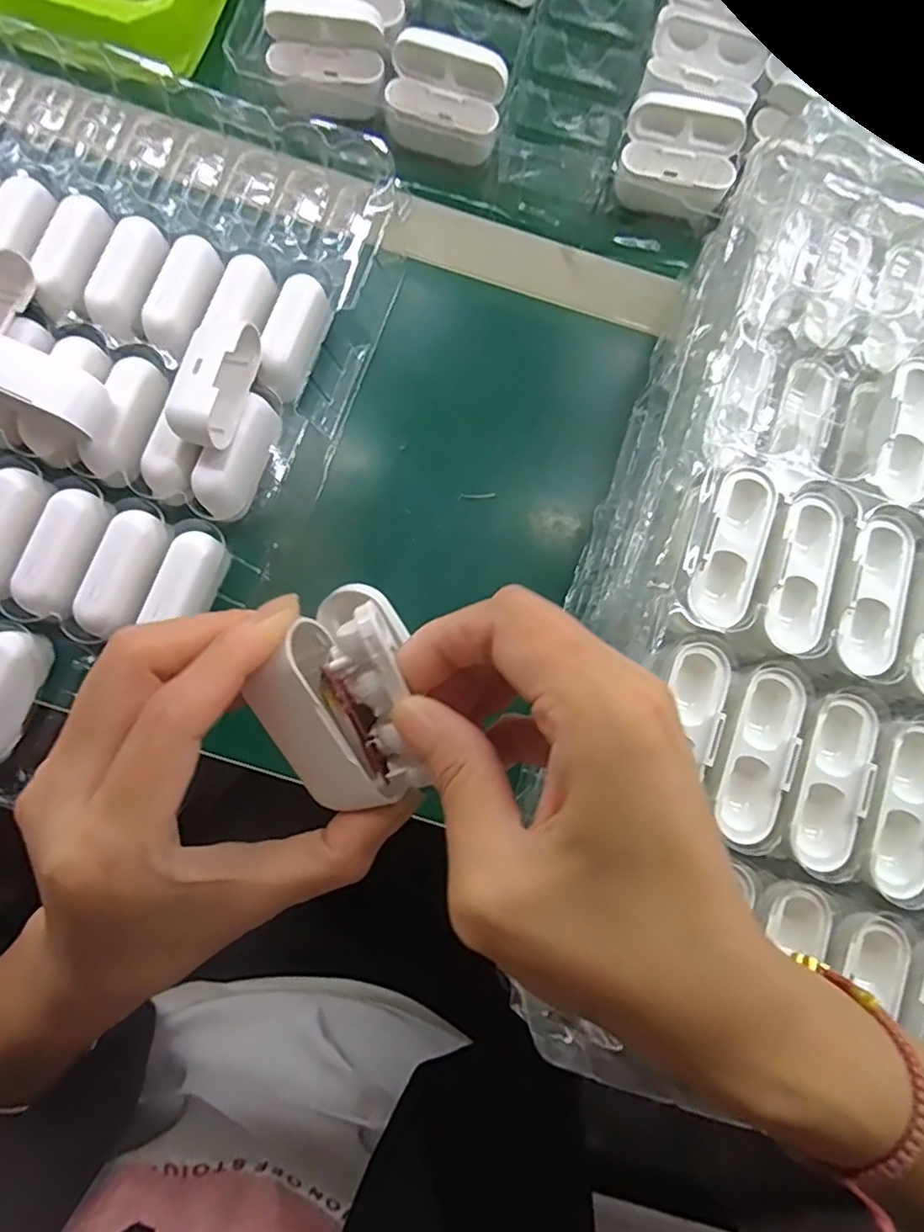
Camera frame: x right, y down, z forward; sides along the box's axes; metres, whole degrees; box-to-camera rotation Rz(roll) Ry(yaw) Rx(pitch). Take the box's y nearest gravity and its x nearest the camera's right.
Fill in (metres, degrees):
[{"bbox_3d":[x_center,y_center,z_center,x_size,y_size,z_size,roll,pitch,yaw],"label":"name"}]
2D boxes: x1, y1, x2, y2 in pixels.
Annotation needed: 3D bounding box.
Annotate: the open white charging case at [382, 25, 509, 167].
[{"bbox_3d":[-0.011,-0.297,0.357,0.066,0.038,0.046,19,80,-2],"label":"open white charging case"}]

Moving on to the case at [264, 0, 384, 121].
[{"bbox_3d":[-0.076,-0.315,0.351,0.062,0.034,0.048,-7,80,-5],"label":"case"}]

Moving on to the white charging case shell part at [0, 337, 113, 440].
[{"bbox_3d":[-0.197,-0.109,0.292,0.059,0.026,0.028,25,79,1],"label":"white charging case shell part"}]

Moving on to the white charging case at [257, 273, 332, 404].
[{"bbox_3d":[-0.089,-0.146,0.330,0.027,0.024,0.062,27,79,1],"label":"white charging case"}]

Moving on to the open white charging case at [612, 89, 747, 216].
[{"bbox_3d":[0.123,-0.262,0.360,0.067,0.042,0.053,22,80,-1],"label":"open white charging case"}]

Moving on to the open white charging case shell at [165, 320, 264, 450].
[{"bbox_3d":[-0.119,-0.115,0.297,0.026,0.022,0.069,12,79,-2],"label":"open white charging case shell"}]

